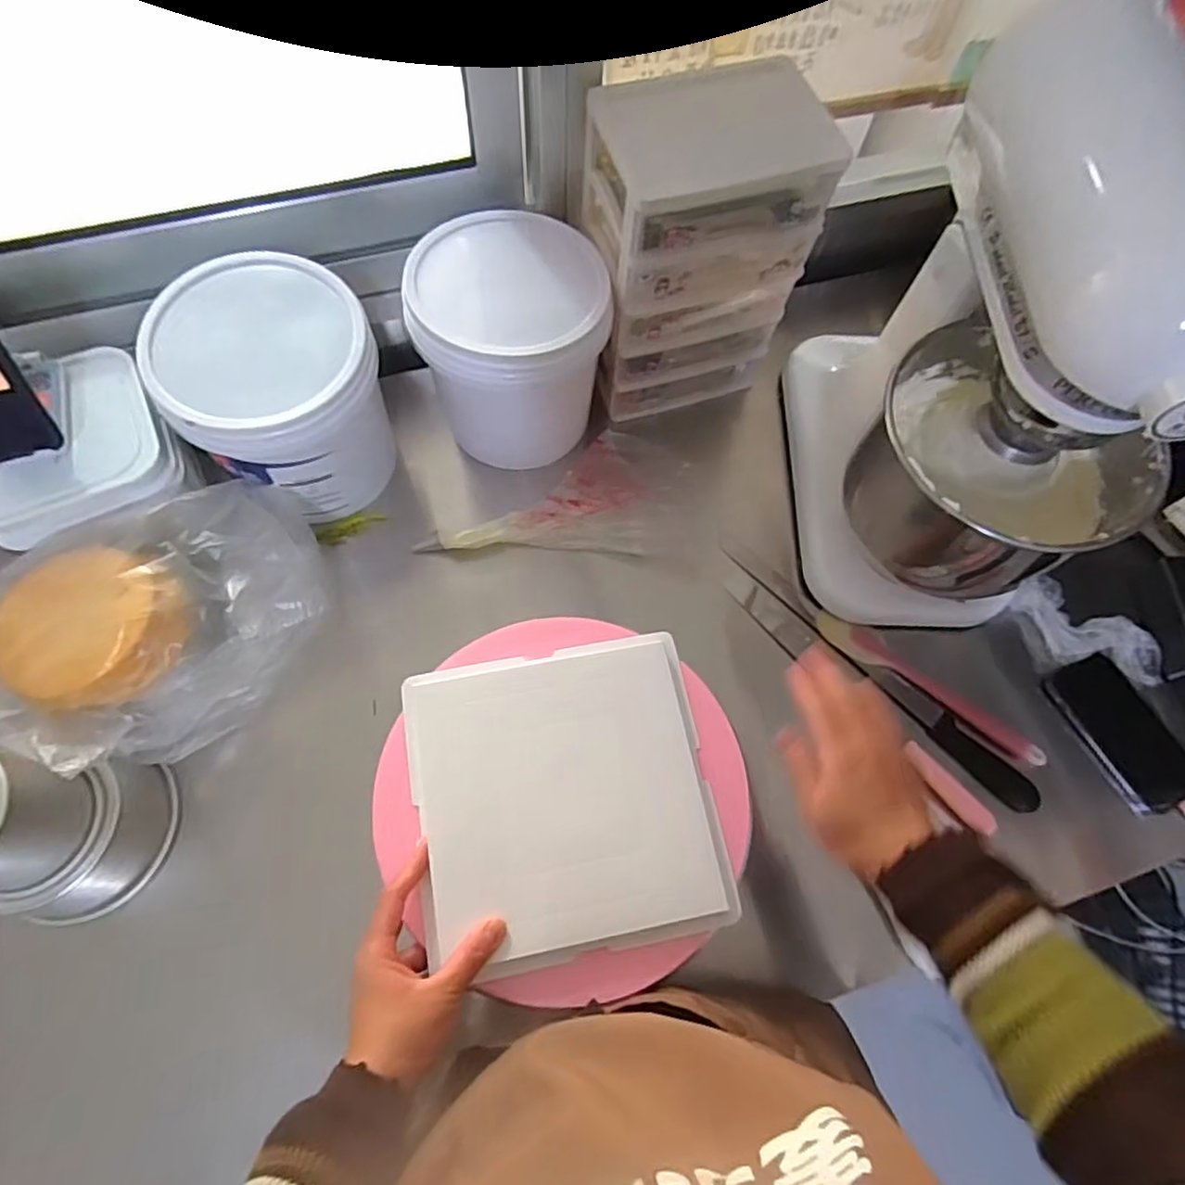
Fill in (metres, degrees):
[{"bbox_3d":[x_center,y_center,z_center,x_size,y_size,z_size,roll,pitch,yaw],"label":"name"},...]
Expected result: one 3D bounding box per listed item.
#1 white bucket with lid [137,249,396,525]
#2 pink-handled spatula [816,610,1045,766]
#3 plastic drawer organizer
[{"bbox_3d":[-0.308,-0.194,0.676,0.185,0.189,0.170,1,69,-2],"label":"white bucket with lid"},{"bbox_3d":[0.350,0.096,0.701,0.250,0.027,0.035,33,71,10],"label":"pink-handled spatula"},{"bbox_3d":[0.103,-0.349,0.708,0.202,0.299,0.145,-12,70,-7],"label":"plastic drawer organizer"}]

